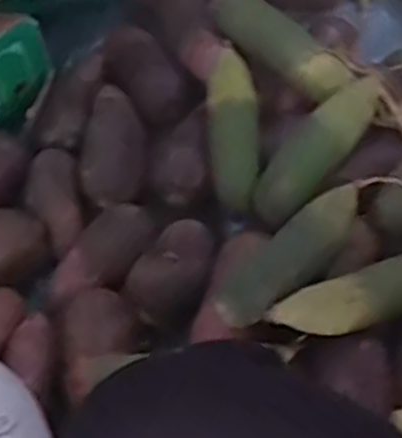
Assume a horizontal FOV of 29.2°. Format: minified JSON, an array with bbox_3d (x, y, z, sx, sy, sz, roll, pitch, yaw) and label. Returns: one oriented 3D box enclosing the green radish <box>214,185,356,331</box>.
[{"bbox_3d":[0.094,0.033,0.731,0.056,0.061,0.205,37,65,18],"label":"green radish"}]

